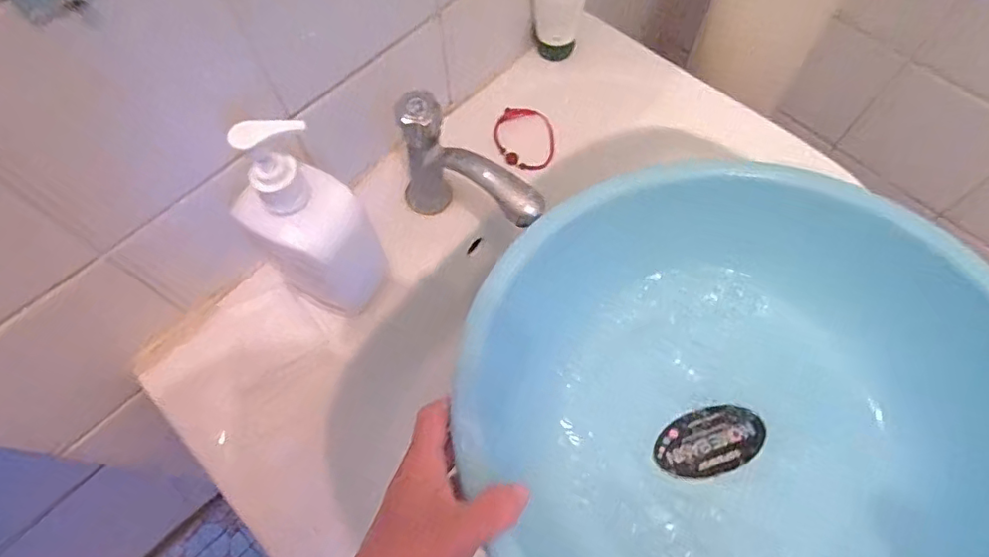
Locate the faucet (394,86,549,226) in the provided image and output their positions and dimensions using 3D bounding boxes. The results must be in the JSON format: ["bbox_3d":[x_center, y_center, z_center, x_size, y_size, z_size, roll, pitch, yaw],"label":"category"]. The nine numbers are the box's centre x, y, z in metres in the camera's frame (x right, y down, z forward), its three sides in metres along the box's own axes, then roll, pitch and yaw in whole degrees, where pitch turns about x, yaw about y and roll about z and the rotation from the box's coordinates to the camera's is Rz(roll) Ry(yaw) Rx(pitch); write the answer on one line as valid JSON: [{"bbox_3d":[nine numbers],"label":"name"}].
[{"bbox_3d":[-0.022,-0.070,0.447,0.130,0.128,0.038,38,73,17],"label":"faucet"}]

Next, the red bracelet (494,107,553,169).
[{"bbox_3d":[0.029,-0.135,0.540,0.056,0.008,0.070,-3,66,1],"label":"red bracelet"}]

